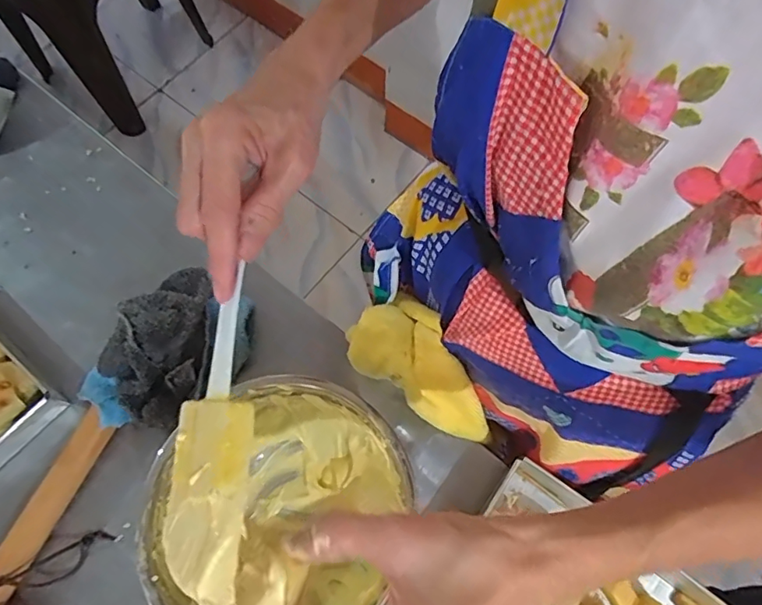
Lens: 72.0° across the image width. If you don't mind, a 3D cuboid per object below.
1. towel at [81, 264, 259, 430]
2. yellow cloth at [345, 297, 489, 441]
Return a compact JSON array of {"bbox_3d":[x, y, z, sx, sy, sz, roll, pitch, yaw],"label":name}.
[{"bbox_3d":[-0.197,0.044,0.485,0.110,0.079,0.159,31,74,11],"label":"towel"},{"bbox_3d":[0.045,0.065,0.446,0.070,0.058,0.156,-49,112,-18],"label":"yellow cloth"}]

